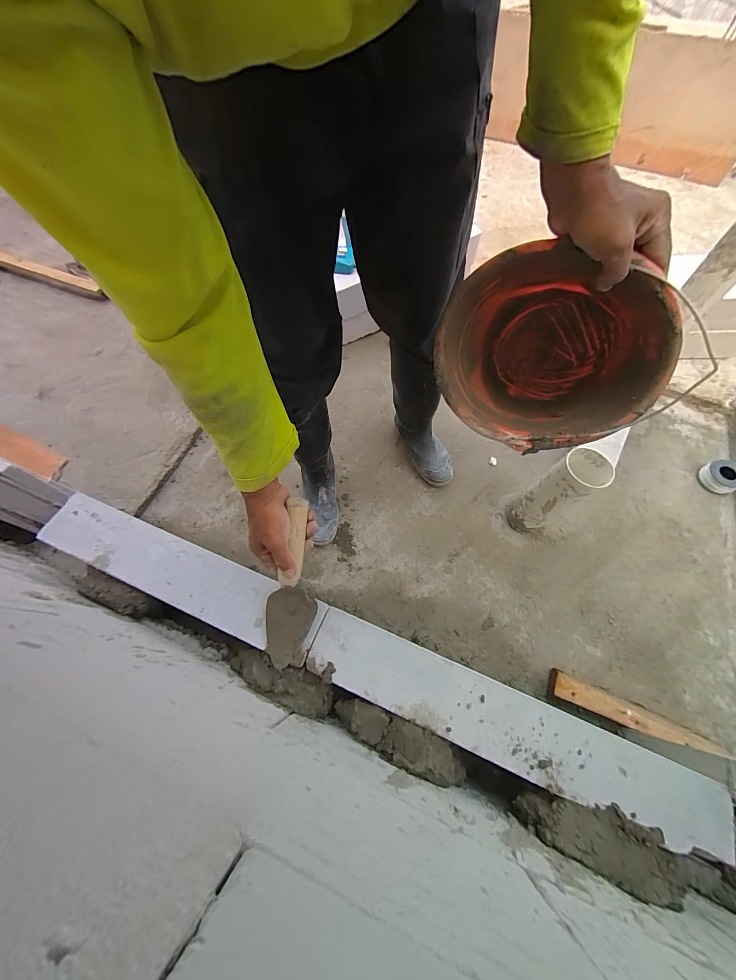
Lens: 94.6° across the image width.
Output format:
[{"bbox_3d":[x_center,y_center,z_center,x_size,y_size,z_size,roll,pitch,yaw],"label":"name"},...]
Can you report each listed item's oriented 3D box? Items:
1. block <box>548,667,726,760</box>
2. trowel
[{"bbox_3d":[0.529,0.452,0.671,0.321,0.051,0.051,21,66,10],"label":"block"},{"bbox_3d":[-0.112,0.140,0.492,0.072,0.260,0.046,10,22,3],"label":"trowel"}]

